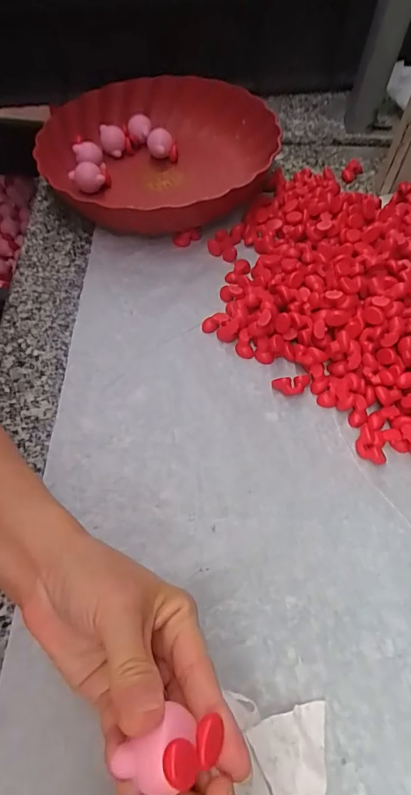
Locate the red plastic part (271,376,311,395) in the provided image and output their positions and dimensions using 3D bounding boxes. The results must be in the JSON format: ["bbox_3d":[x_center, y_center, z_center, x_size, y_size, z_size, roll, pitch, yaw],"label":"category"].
[{"bbox_3d":[0.072,-0.010,0.356,0.031,0.014,0.012,-4,61,-3],"label":"red plastic part"}]

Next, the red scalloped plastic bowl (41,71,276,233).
[{"bbox_3d":[-0.053,-0.258,0.462,0.230,0.055,0.231,0,61,0],"label":"red scalloped plastic bowl"}]

